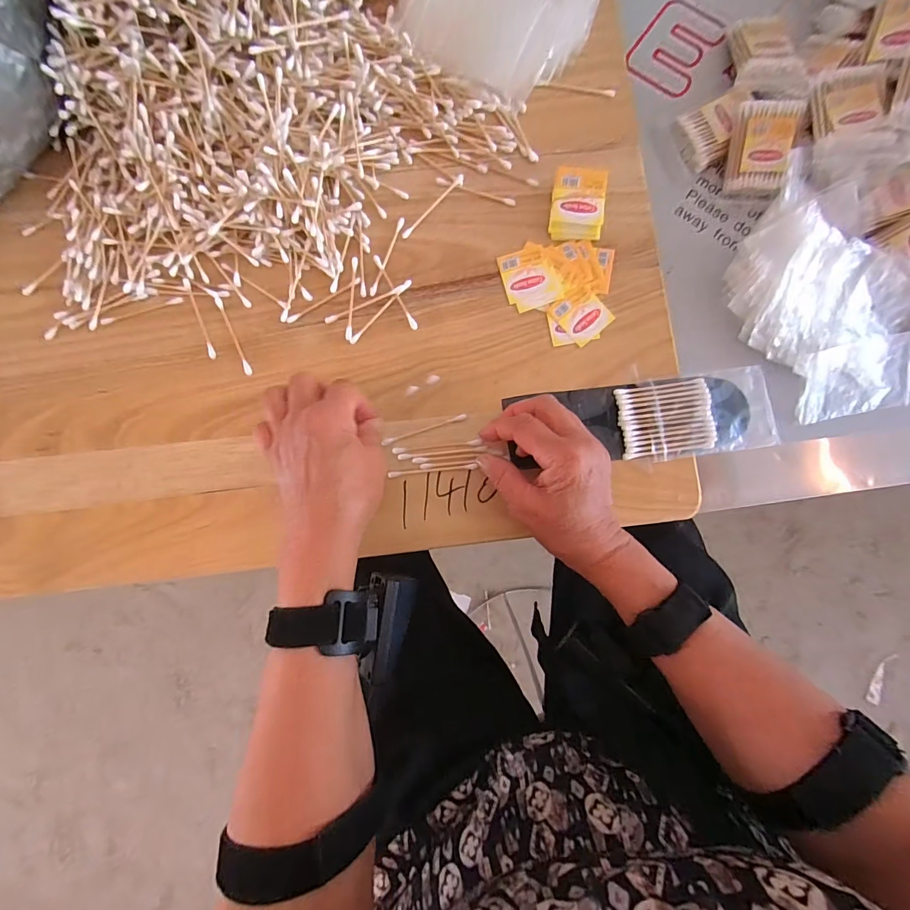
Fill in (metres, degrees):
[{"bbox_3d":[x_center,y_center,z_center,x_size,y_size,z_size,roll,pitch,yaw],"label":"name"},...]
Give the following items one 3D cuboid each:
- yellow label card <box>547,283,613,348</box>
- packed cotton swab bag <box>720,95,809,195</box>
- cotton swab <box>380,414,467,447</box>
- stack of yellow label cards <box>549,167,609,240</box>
[{"bbox_3d":[0.105,-0.117,0.353,0.038,0.004,0.041,-37,86,-2],"label":"yellow label card"},{"bbox_3d":[0.283,-0.281,0.391,0.055,0.012,0.070,8,108,14],"label":"packed cotton swab bag"},{"bbox_3d":[-0.024,-0.021,0.345,0.069,0.004,0.006,-19,85,-1],"label":"cotton swab"},{"bbox_3d":[0.101,-0.206,0.354,0.042,0.018,0.054,5,85,1],"label":"stack of yellow label cards"}]

